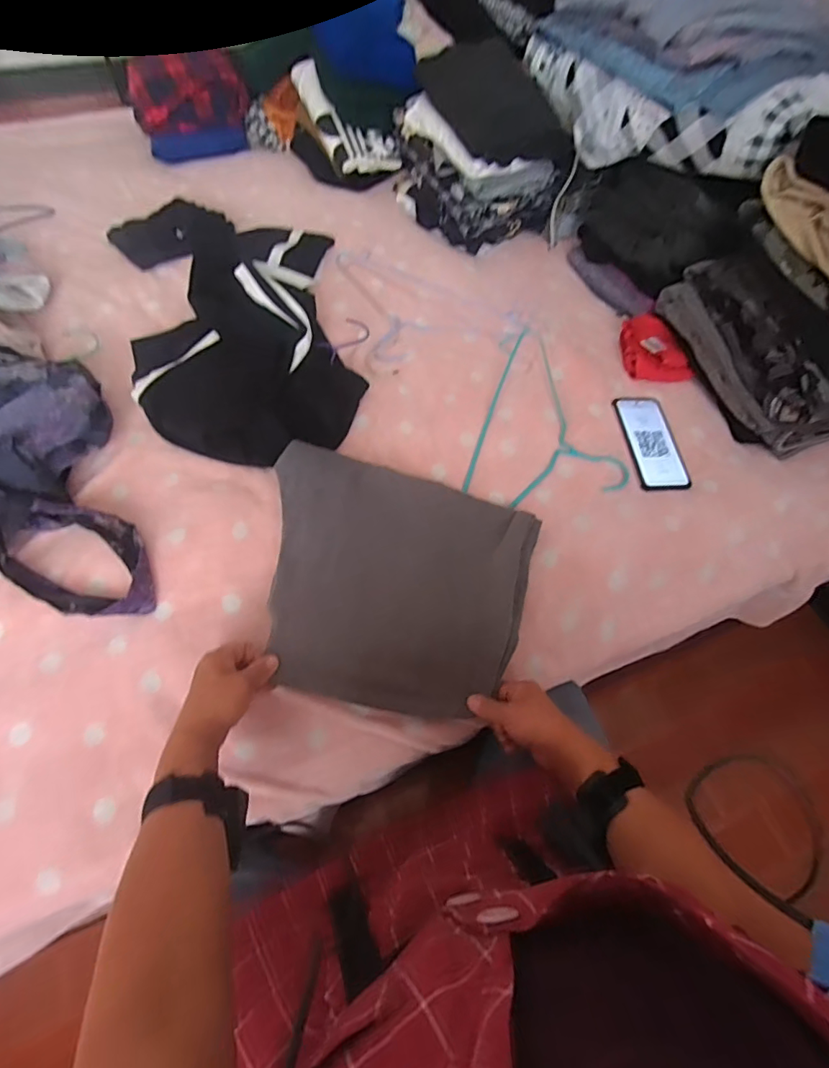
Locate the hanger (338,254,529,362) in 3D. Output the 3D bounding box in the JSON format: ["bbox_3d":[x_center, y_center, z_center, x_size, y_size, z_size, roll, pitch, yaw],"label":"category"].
[{"bbox_3d":[-0.011,-0.379,0.869,0.379,0.018,0.235,27,66,14],"label":"hanger"}]

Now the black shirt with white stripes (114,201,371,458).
[{"bbox_3d":[-0.290,-0.391,0.815,0.356,0.070,0.658,-17,65,-12],"label":"black shirt with white stripes"}]

